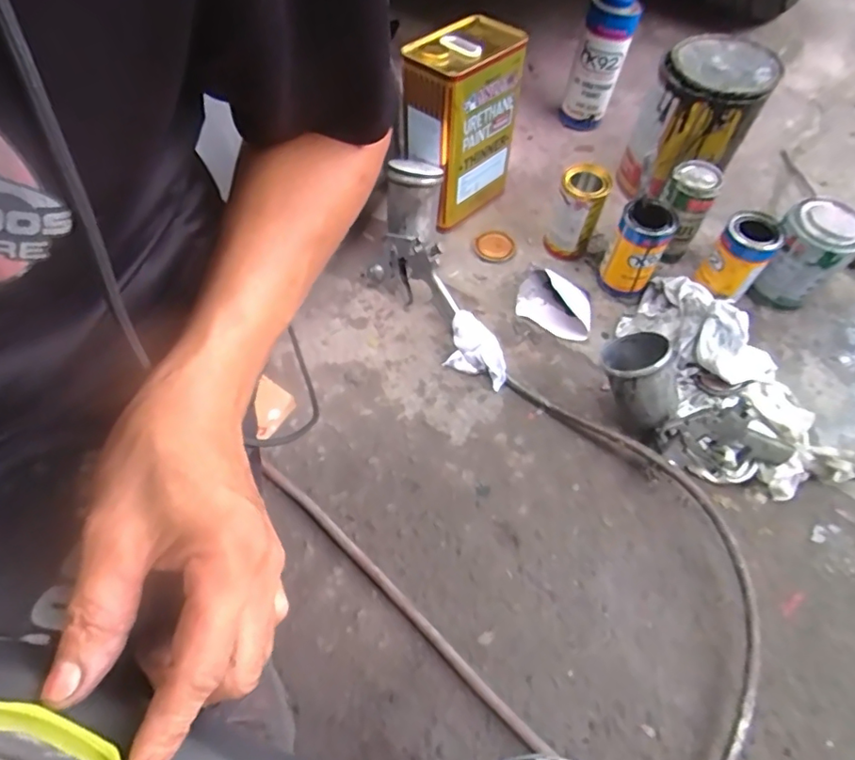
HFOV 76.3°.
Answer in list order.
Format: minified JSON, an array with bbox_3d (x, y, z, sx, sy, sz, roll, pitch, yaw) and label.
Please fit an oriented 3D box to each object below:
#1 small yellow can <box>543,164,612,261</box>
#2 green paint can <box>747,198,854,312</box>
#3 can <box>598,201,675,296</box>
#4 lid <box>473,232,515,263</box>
[{"bbox_3d":[0.225,-0.253,0.827,0.068,0.137,0.068,-1,62,1],"label":"small yellow can"},{"bbox_3d":[0.541,-0.183,0.783,0.097,0.134,0.103,-1,62,1],"label":"green paint can"},{"bbox_3d":[0.303,-0.191,0.796,0.075,0.126,0.077,24,65,14],"label":"can"},{"bbox_3d":[0.107,-0.215,0.879,0.063,0.011,0.069,-1,62,1],"label":"lid"}]

